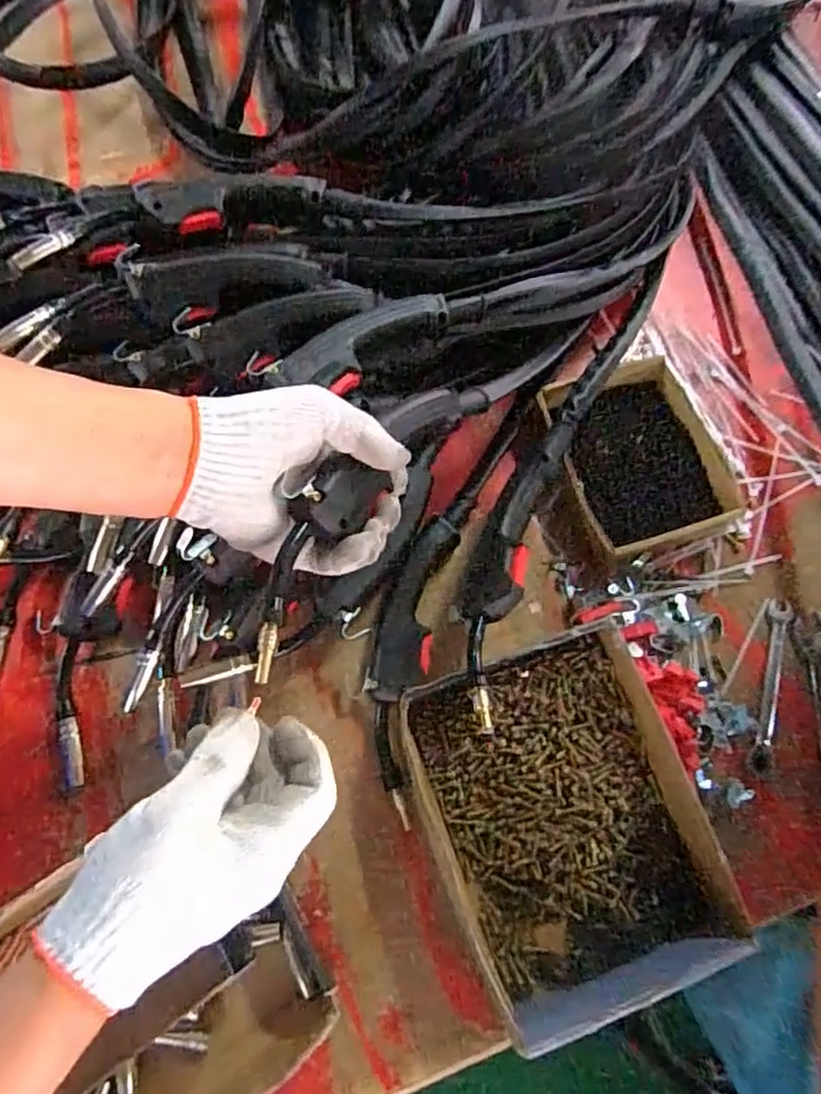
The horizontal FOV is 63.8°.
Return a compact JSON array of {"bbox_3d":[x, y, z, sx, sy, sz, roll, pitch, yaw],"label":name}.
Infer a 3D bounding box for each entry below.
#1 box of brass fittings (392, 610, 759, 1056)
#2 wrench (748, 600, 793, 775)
[{"bbox_3d":[0.116,0.203,0.500,0.196,0.067,0.248,-19,73,-8],"label":"box of brass fittings"},{"bbox_3d":[0.313,0.119,0.573,0.019,0.014,0.151,16,71,3],"label":"wrench"}]

